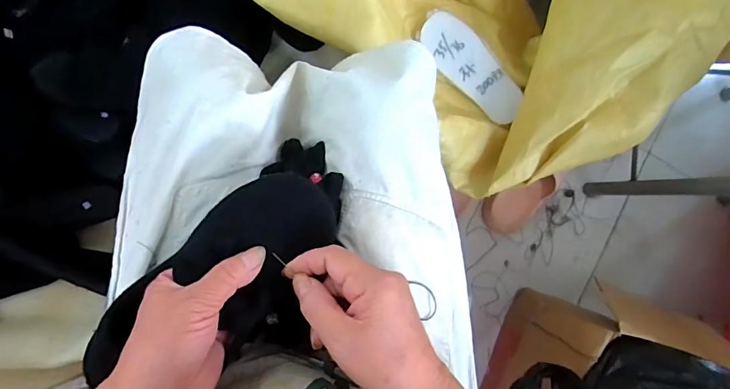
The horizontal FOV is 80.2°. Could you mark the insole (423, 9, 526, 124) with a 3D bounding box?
[{"bbox_3d":[0.162,-0.190,0.655,0.067,0.014,0.190,-40,97,9],"label":"insole"}]

